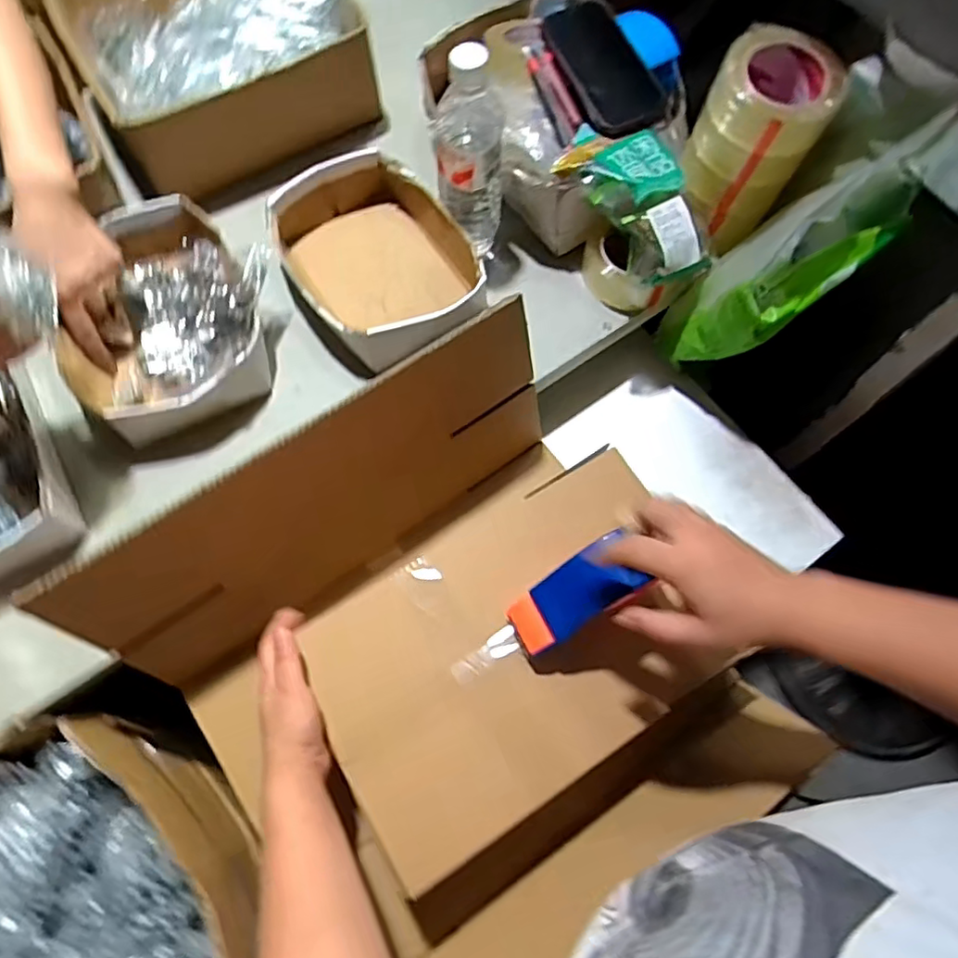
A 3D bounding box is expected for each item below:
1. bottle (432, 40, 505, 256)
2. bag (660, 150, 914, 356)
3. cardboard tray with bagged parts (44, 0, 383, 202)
[{"bbox_3d":[-0.010,-0.337,0.668,0.073,0.229,0.083,1,70,1],"label":"bottle"},{"bbox_3d":[0.312,-0.226,0.676,0.280,0.105,0.124,-38,68,33],"label":"bag"},{"bbox_3d":[-0.324,-0.544,0.786,0.318,0.103,0.291,-27,72,-9],"label":"cardboard tray with bagged parts"}]

